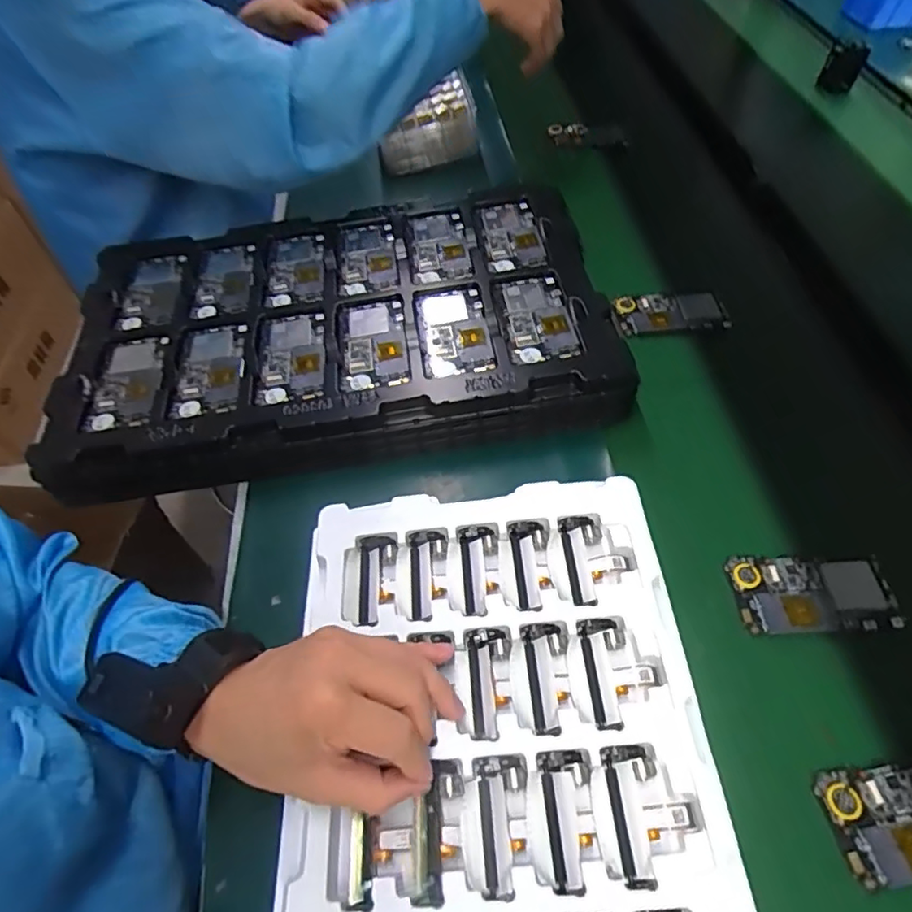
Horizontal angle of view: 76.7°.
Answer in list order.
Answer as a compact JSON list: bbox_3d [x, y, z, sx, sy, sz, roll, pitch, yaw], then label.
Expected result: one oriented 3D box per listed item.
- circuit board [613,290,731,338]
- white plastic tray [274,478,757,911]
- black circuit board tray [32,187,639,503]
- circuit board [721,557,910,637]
[{"bbox_3d":[0.246,-0.165,0.661,0.119,0.015,0.057,-4,54,2],"label":"circuit board"},{"bbox_3d":[0.027,0.211,0.326,0.245,0.028,0.421,-6,54,1],"label":"white plastic tray"},{"bbox_3d":[-0.132,-0.141,0.628,0.550,0.063,0.339,-9,54,-1],"label":"black circuit board tray"},{"bbox_3d":[0.291,0.112,0.469,0.122,0.006,0.065,-1,54,1],"label":"circuit board"}]

